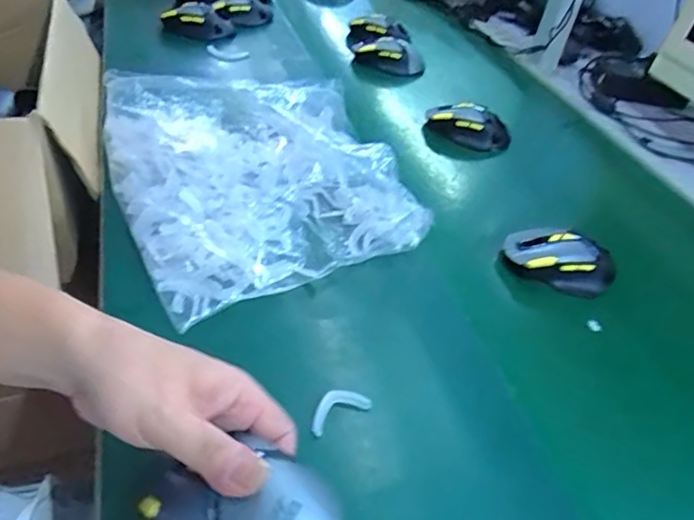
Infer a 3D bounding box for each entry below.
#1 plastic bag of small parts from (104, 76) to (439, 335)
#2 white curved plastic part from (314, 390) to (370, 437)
[{"bbox_3d":[-0.096,-0.111,0.563,0.286,0.065,0.329,-20,45,-21],"label":"plastic bag of small parts"},{"bbox_3d":[-0.007,0.107,0.386,0.048,0.013,0.020,-24,46,-24],"label":"white curved plastic part"}]

